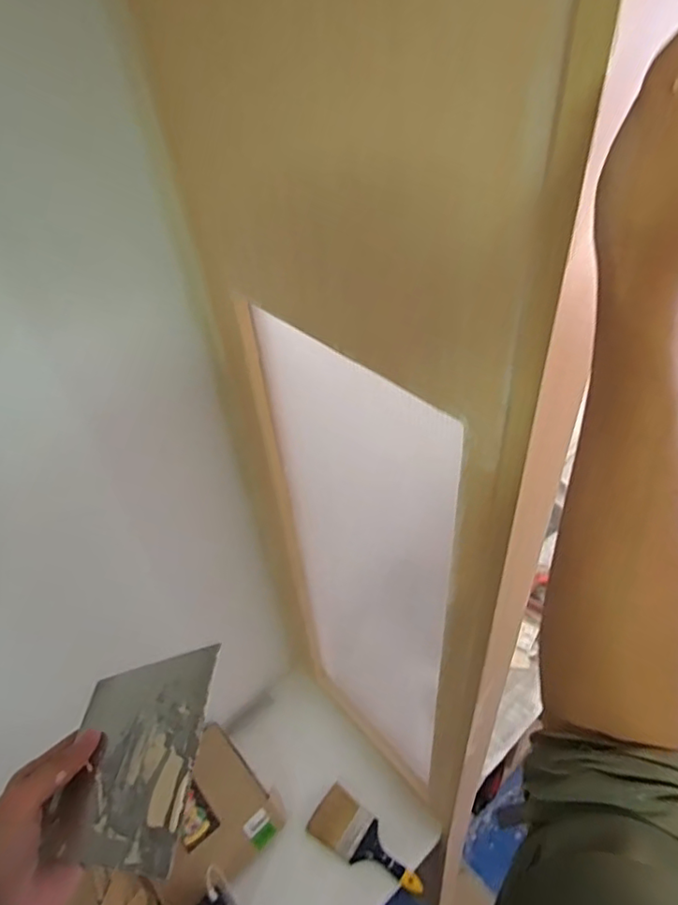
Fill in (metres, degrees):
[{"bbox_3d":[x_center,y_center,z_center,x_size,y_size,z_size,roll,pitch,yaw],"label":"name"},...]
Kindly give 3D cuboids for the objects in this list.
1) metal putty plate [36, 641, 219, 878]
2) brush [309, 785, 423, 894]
[{"bbox_3d":[-0.138,0.202,0.380,0.098,0.007,0.134,-12,38,13],"label":"metal putty plate"},{"bbox_3d":[0.061,0.827,1.196,0.249,0.032,0.105,23,50,28],"label":"brush"}]

